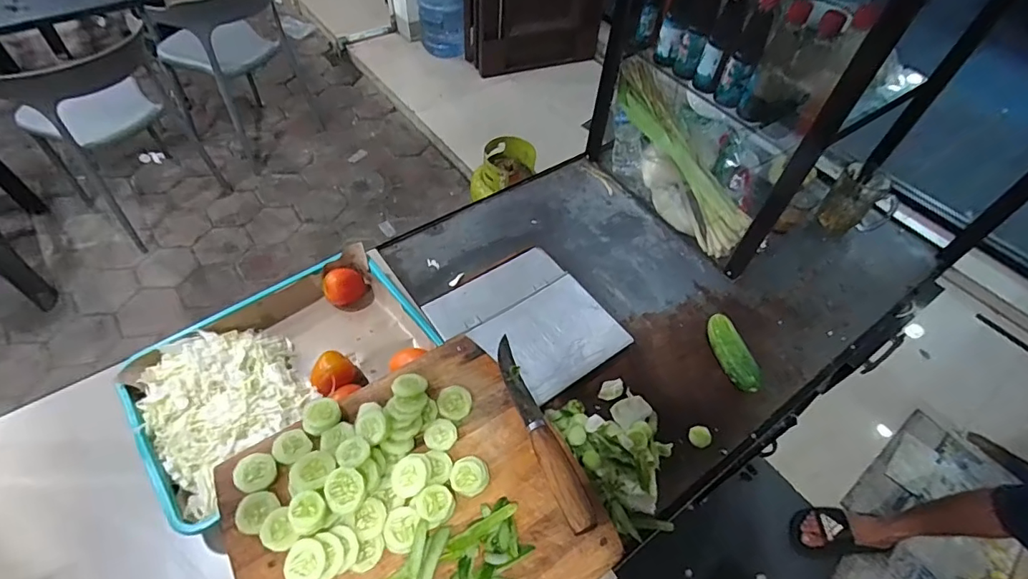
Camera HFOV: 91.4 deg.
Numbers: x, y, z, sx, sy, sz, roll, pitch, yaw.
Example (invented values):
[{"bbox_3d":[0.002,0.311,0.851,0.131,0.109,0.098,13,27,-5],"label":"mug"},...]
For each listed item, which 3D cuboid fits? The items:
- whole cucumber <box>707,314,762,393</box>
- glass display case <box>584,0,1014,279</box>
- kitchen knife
[{"bbox_3d":[0.321,0.094,0.742,0.034,0.048,0.120,-7,54,-10],"label":"whole cucumber"},{"bbox_3d":[0.427,-0.376,0.829,0.414,0.480,0.404,-29,60,-23],"label":"glass display case"},{"bbox_3d":[0.022,0.136,0.508,0.030,0.027,0.214,-18,57,-17],"label":"kitchen knife"}]

